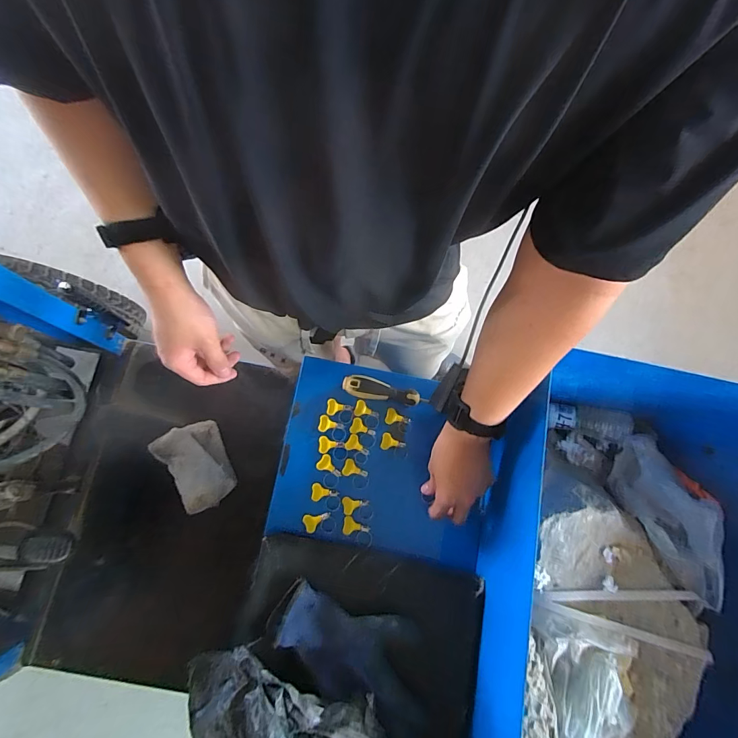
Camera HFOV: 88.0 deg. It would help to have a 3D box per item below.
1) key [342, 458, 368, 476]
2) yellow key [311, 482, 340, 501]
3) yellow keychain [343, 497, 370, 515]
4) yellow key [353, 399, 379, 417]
[{"bbox_3d":[-0.020,0.146,0.558,0.036,0.004,0.024,10,77,1],"label":"key"},{"bbox_3d":[-0.063,0.177,0.550,0.039,0.004,0.025,1,77,-1],"label":"yellow key"},{"bbox_3d":[-0.021,0.198,0.548,0.036,0.004,0.025,10,77,1],"label":"yellow keychain"},{"bbox_3d":[-0.003,0.061,0.577,0.036,0.004,0.024,10,77,1],"label":"yellow key"}]

